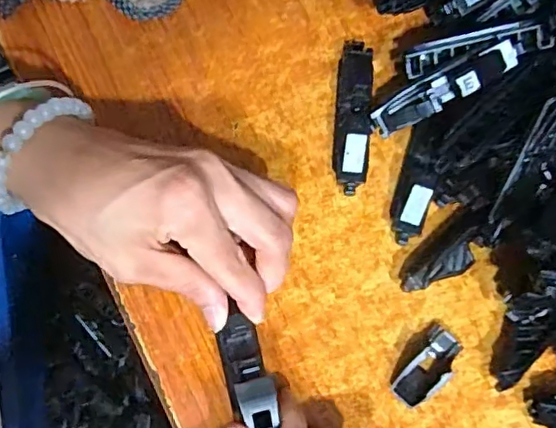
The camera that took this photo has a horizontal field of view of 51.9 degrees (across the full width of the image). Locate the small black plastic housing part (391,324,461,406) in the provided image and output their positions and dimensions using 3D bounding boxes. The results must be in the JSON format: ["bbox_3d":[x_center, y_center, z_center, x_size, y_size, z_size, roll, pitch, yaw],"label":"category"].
[{"bbox_3d":[0.074,0.077,0.285,0.041,0.012,0.021,-42,85,-13],"label":"small black plastic housing part"}]

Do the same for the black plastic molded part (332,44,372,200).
[{"bbox_3d":[0.041,-0.055,0.305,0.018,0.016,0.086,7,77,-5],"label":"black plastic molded part"}]

